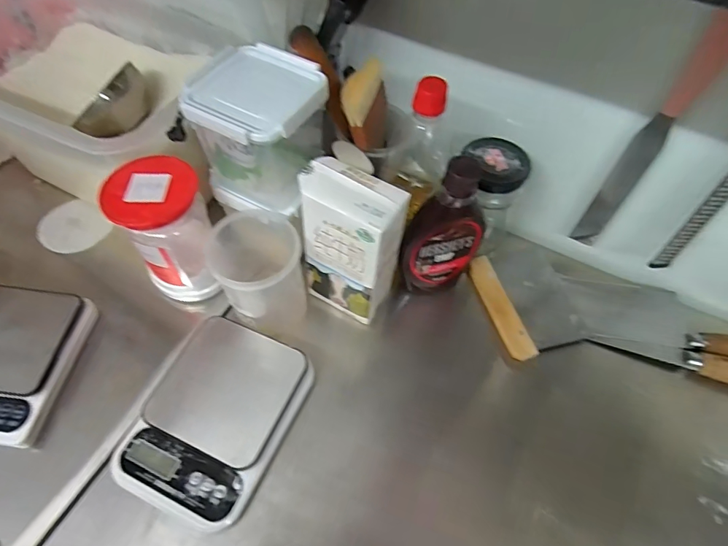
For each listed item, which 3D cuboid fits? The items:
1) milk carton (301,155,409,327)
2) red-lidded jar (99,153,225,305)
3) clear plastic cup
[{"bbox_3d":[-0.015,-0.027,0.520,0.104,0.190,0.059,29,59,15],"label":"milk carton"},{"bbox_3d":[-0.225,-0.044,0.537,0.090,0.159,0.087,1,57,-2],"label":"red-lidded jar"},{"bbox_3d":[-0.120,0.001,0.542,0.090,0.134,0.101,-30,63,-20],"label":"clear plastic cup"}]

